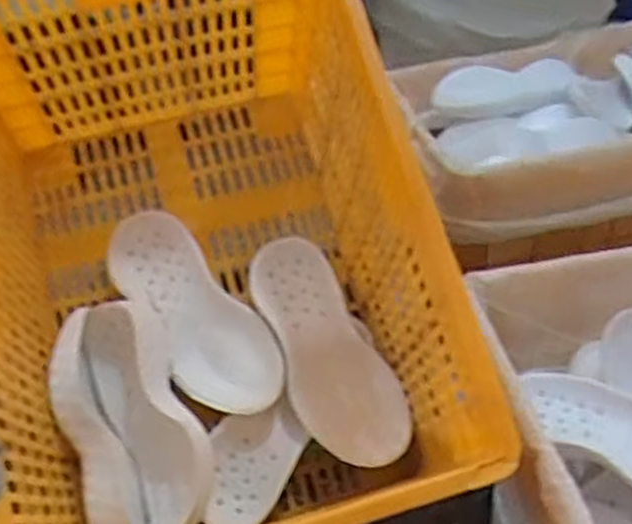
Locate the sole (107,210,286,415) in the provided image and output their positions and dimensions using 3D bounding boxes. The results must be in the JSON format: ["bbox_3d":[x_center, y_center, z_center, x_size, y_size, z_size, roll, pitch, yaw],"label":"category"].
[{"bbox_3d":[-0.171,0.067,1.059,0.131,0.054,0.326,-30,69,-29],"label":"sole"}]

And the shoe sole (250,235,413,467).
[{"bbox_3d":[0.012,0.118,1.042,0.132,0.045,0.329,-19,67,-18],"label":"shoe sole"}]

